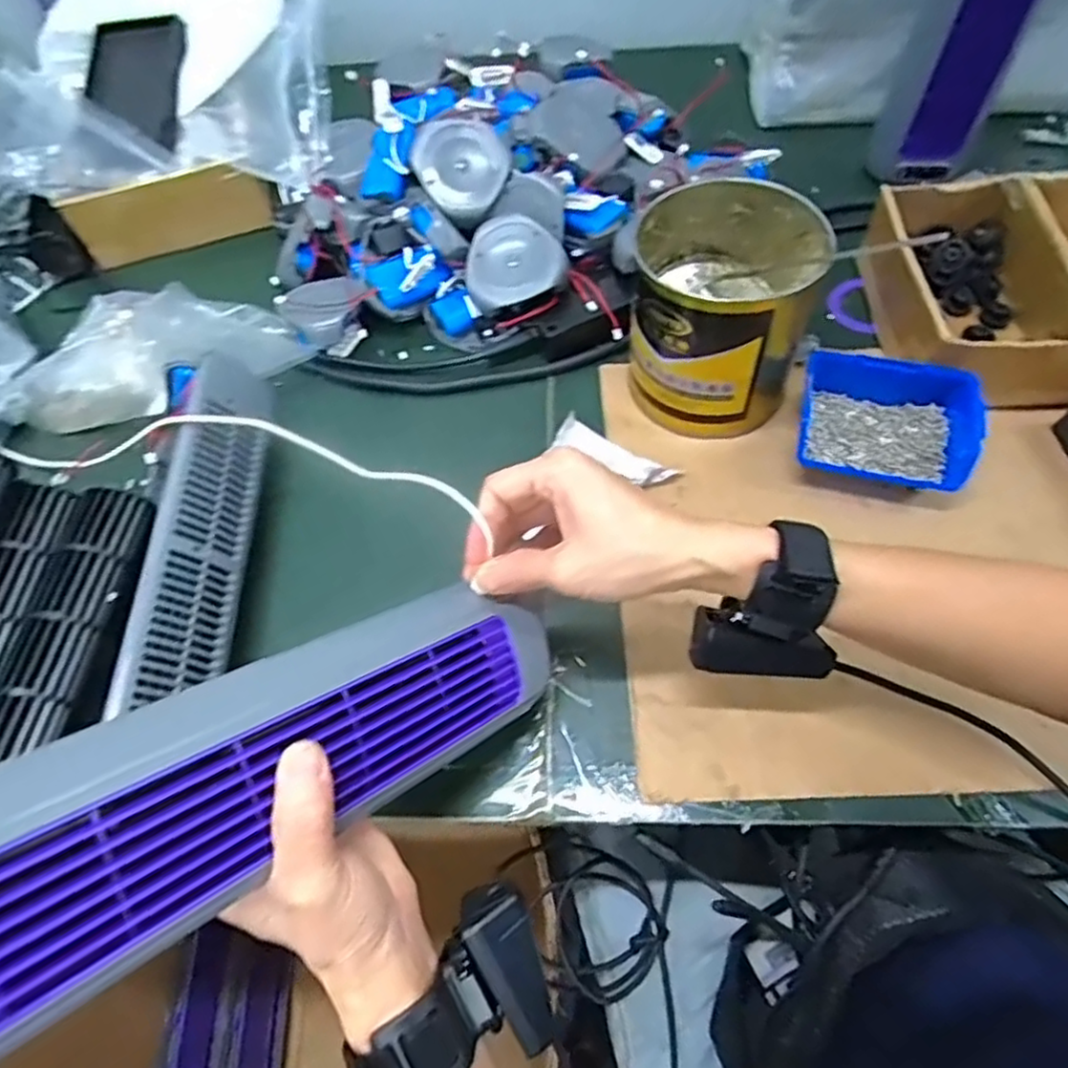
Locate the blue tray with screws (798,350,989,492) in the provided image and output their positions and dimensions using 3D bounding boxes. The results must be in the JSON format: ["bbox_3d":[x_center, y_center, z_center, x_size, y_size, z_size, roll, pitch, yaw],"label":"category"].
[{"bbox_3d":[0.243,-0.077,0.481,0.108,0.049,0.083,16,64,12],"label":"blue tray with screws"}]

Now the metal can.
[{"bbox_3d":[0.131,-0.159,0.486,0.124,0.112,0.130,-2,62,3],"label":"metal can"}]

